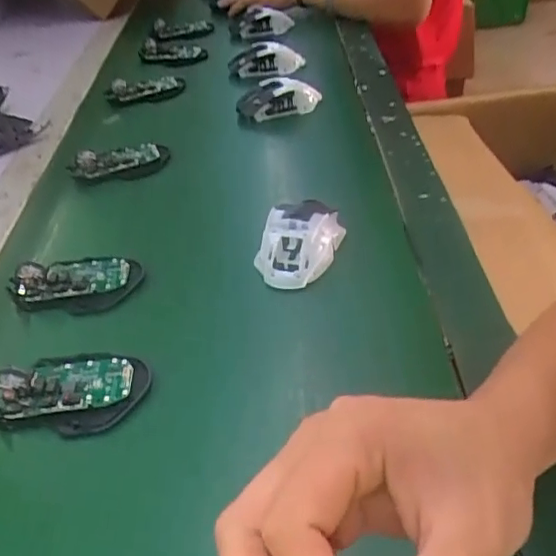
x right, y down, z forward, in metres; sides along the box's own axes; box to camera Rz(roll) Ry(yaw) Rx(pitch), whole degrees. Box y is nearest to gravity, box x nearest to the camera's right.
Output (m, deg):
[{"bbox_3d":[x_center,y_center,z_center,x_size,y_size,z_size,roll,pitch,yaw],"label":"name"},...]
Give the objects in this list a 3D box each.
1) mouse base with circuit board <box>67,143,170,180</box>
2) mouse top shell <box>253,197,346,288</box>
[{"bbox_3d":[-0.182,-0.136,0.688,0.114,0.021,0.052,-13,40,-11],"label":"mouse base with circuit board"},{"bbox_3d":[0.018,-0.032,0.525,0.060,0.034,0.096,13,42,19],"label":"mouse top shell"}]

